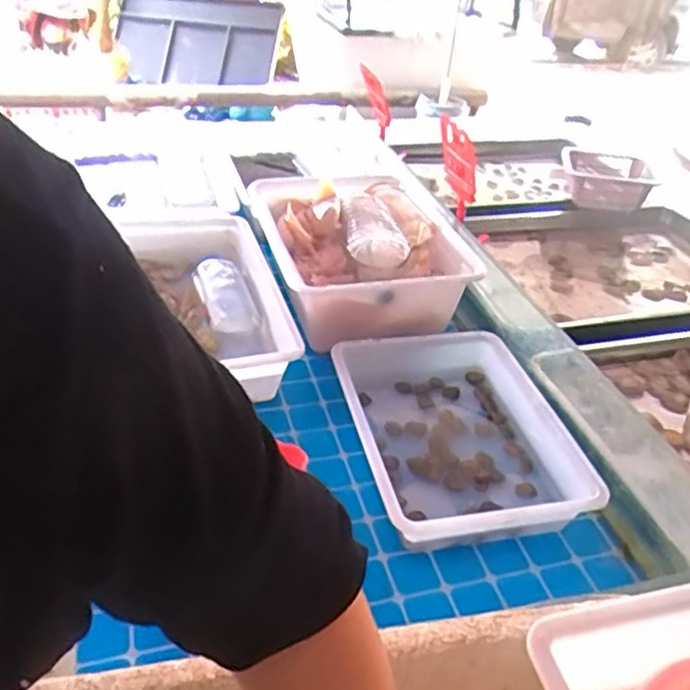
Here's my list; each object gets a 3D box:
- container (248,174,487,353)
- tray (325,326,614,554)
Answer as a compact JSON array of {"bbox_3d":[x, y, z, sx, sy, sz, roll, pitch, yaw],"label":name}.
[{"bbox_3d":[0.018,-0.143,1.119,0.297,0.139,0.416,-7,36,-16],"label":"container"},{"bbox_3d":[0.135,0.107,0.849,0.249,0.063,0.331,-4,36,-12],"label":"tray"}]

